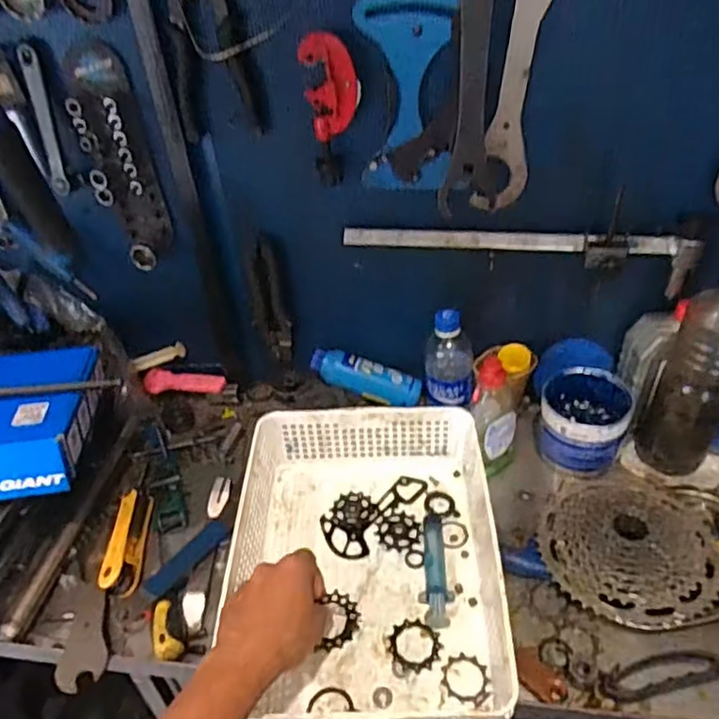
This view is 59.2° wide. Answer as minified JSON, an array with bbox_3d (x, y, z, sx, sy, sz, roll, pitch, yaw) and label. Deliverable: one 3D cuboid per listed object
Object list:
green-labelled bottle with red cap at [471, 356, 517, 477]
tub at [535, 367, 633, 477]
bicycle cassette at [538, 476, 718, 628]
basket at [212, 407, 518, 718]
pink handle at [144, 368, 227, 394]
[{"bbox_3d":[0.159,0.072,0.749,0.051,0.157,0.051,6,39,15],"label":"green-labelled bottle with red cap"},{"bbox_3d":[0.273,0.080,0.775,0.099,0.099,0.097,-4,38,3],"label":"tub"},{"bbox_3d":[0.282,0.189,0.667,0.174,0.050,0.186,6,39,15],"label":"bicycle cassette"},{"bbox_3d":[0.006,0.193,0.625,0.238,0.092,0.327,-4,38,3],"label":"basket"},{"bbox_3d":[-0.254,0.032,0.924,0.120,0.023,0.035,0,38,7],"label":"pink handle"}]

